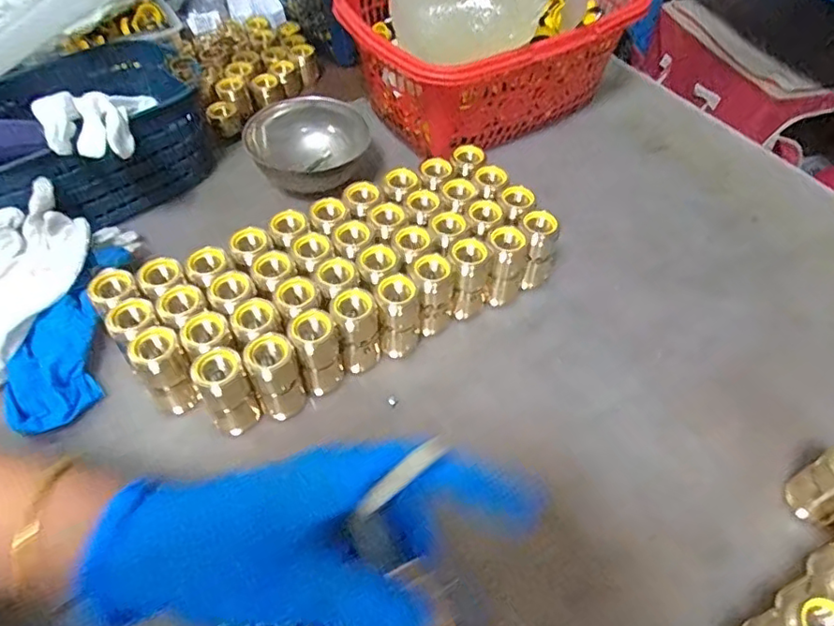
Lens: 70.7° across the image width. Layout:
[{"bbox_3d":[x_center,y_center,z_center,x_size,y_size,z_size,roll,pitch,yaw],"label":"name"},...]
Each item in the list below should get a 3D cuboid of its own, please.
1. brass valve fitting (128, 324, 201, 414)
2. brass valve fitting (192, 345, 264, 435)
[{"bbox_3d":[-0.168,0.040,0.396,0.029,0.058,0.032,-25,57,-19],"label":"brass valve fitting"},{"bbox_3d":[-0.124,0.053,0.387,0.030,0.066,0.023,-26,57,-20],"label":"brass valve fitting"}]

